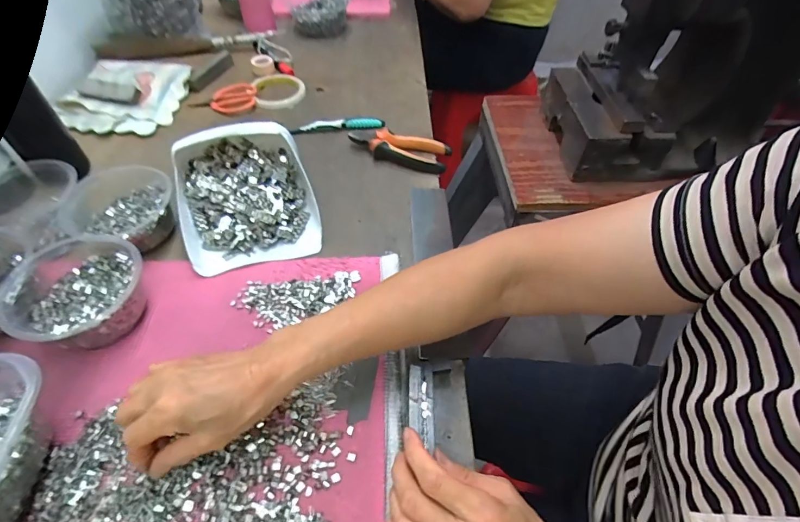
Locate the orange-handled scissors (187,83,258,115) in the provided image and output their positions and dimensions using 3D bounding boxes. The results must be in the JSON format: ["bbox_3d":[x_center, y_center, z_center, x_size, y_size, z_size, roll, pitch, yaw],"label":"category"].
[{"bbox_3d":[-0.288,-0.268,0.687,0.103,0.022,0.051,-24,55,-19],"label":"orange-handled scissors"}]

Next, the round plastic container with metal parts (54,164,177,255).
[{"bbox_3d":[-0.330,-0.058,0.489,0.120,0.046,0.118,-23,56,-19],"label":"round plastic container with metal parts"}]

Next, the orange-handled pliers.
[{"bbox_3d":[-0.003,-0.167,0.607,0.150,0.022,0.056,16,53,12],"label":"orange-handled pliers"}]

